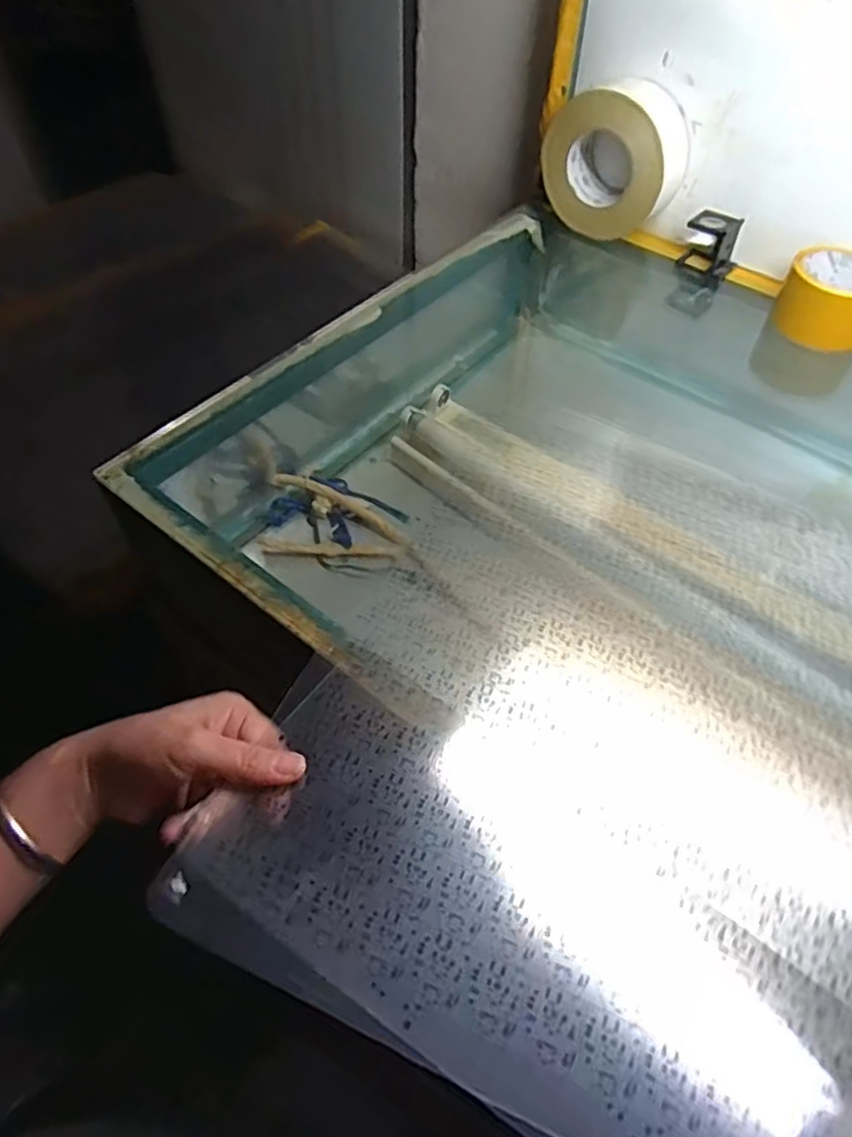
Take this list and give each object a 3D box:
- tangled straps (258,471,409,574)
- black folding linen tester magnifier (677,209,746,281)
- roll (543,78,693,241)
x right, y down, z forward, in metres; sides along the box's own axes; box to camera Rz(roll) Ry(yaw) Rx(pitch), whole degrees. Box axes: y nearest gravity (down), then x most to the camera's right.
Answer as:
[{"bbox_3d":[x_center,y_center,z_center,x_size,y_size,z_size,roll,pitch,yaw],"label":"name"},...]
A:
[{"bbox_3d":[-0.094,-0.053,0.715,0.151,0.034,0.105,13,53,9],"label":"tangled straps"},{"bbox_3d":[0.314,-0.354,0.742,0.035,0.058,0.061,-37,61,-26],"label":"black folding linen tester magnifier"},{"bbox_3d":[0.204,-0.443,0.739,0.144,0.130,0.059,33,58,22],"label":"roll"}]

